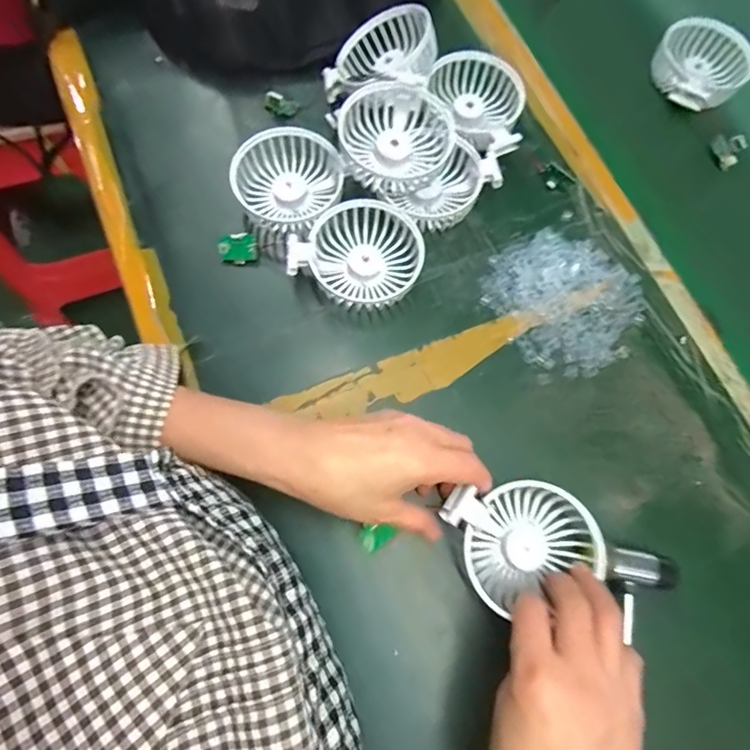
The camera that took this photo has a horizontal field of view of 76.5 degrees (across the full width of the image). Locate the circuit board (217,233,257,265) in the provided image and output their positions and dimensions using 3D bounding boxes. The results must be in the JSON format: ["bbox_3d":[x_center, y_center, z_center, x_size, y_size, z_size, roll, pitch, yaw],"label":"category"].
[{"bbox_3d":[-0.115,-0.105,0.398,0.032,0.006,0.024,-11,115,6],"label":"circuit board"}]

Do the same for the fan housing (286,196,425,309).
[{"bbox_3d":[-0.013,-0.099,0.391,0.093,0.041,0.084,28,73,4],"label":"fan housing"}]

